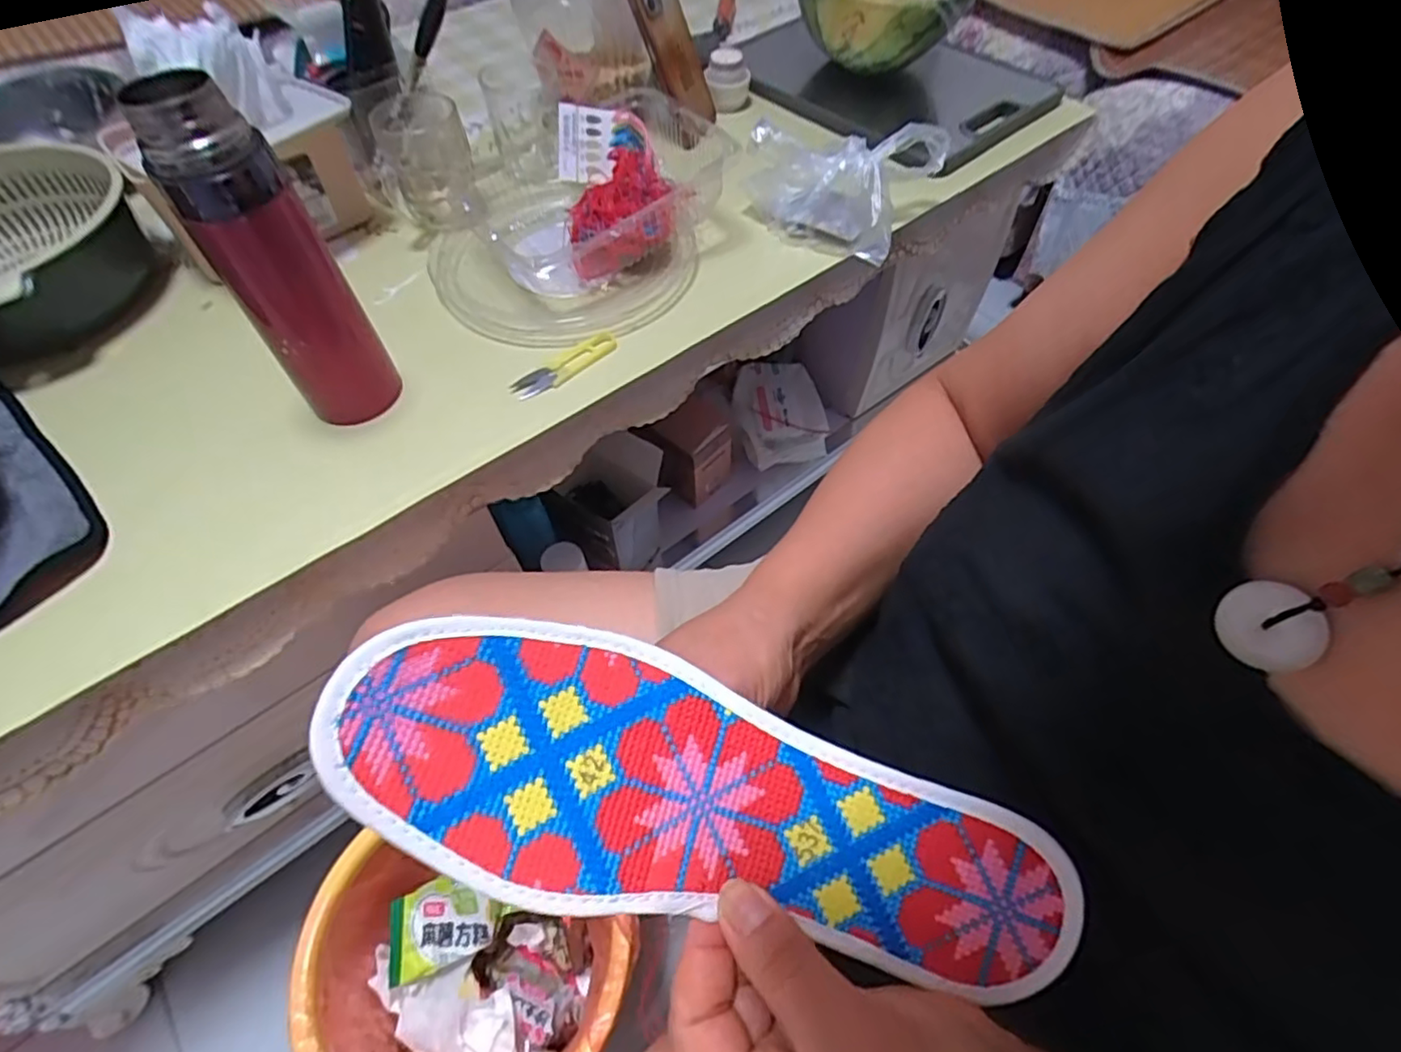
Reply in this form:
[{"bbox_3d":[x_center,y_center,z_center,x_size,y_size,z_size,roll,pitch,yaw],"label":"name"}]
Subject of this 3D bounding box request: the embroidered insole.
[{"bbox_3d":[0.007,0.089,0.212,0.241,0.022,0.081,17,70,-9],"label":"embroidered insole"}]

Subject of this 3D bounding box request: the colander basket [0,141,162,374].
[{"bbox_3d":[-0.586,-0.226,0.542,0.199,0.088,0.205,0,56,1],"label":"colander basket"}]

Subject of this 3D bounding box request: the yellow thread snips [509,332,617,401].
[{"bbox_3d":[-0.107,-0.129,0.524,0.098,0.007,0.024,-36,63,-21],"label":"yellow thread snips"}]

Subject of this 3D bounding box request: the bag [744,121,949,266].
[{"bbox_3d":[0.128,-0.330,0.613,0.159,0.083,0.117,27,61,18],"label":"bag"}]

